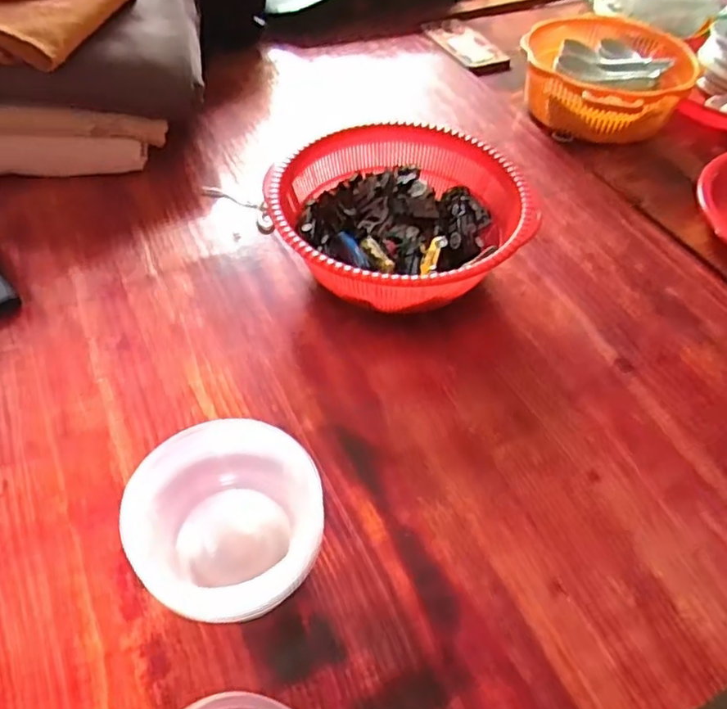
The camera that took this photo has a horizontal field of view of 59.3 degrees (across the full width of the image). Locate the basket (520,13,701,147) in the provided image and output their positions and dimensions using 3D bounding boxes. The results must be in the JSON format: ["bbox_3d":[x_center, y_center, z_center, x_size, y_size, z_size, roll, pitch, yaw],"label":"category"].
[{"bbox_3d":[0.309,-0.362,0.826,0.204,0.075,0.255,24,53,18],"label":"basket"}]

